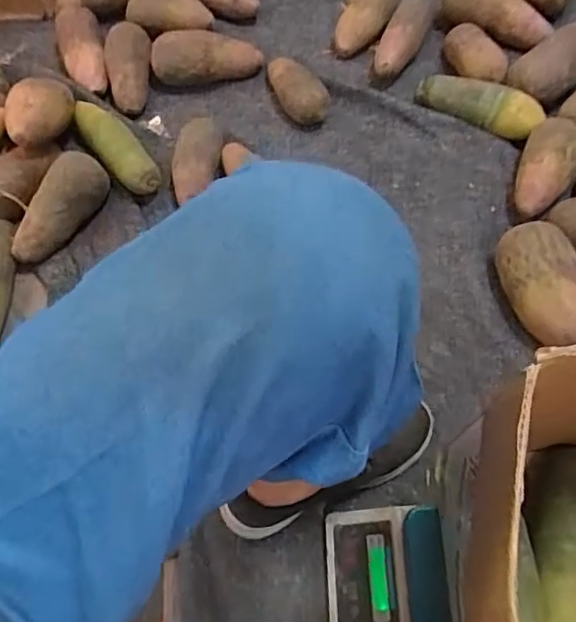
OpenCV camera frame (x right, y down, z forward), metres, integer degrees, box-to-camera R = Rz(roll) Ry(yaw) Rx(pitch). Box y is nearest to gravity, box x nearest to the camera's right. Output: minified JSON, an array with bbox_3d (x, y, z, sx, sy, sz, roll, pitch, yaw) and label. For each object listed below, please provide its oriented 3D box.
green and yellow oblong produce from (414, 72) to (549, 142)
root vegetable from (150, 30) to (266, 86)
[{"bbox_3d":[0.274,-0.295,0.839,0.178,0.049,0.068,17,66,9],"label":"green and yellow oblong produce"},{"bbox_3d":[-0.123,-0.383,0.885,0.162,0.061,0.055,-2,65,2],"label":"root vegetable"}]

